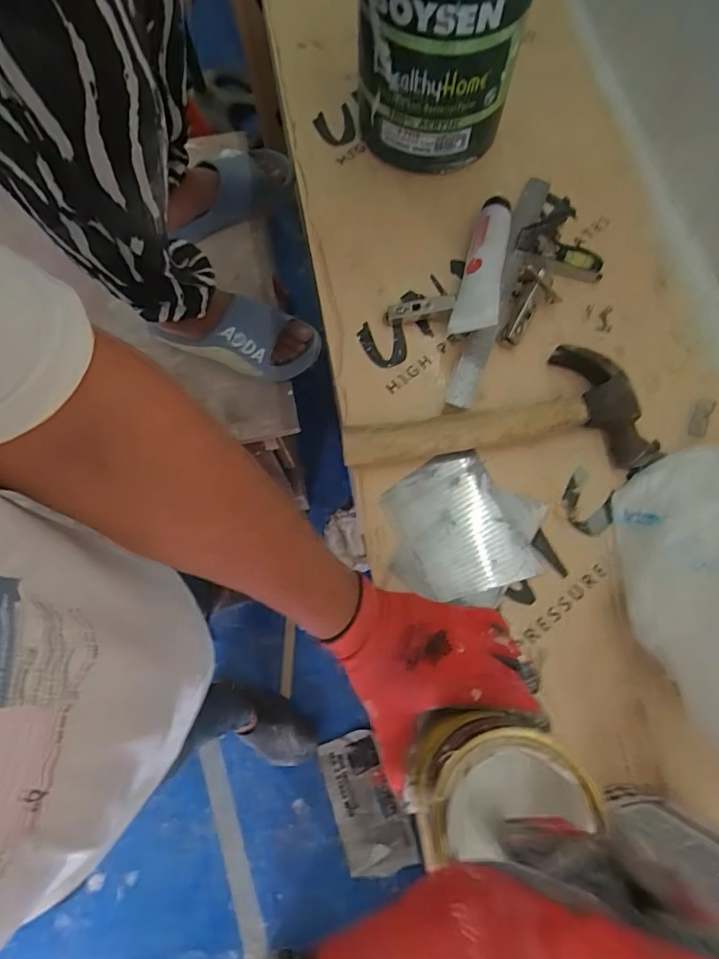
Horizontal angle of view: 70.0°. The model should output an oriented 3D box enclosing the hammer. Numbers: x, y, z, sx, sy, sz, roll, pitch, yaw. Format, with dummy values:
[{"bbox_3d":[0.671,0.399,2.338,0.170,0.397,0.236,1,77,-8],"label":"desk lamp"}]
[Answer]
[{"bbox_3d":[0.133,-0.068,0.494,0.288,0.035,0.115,0,73,2],"label":"hammer"}]

